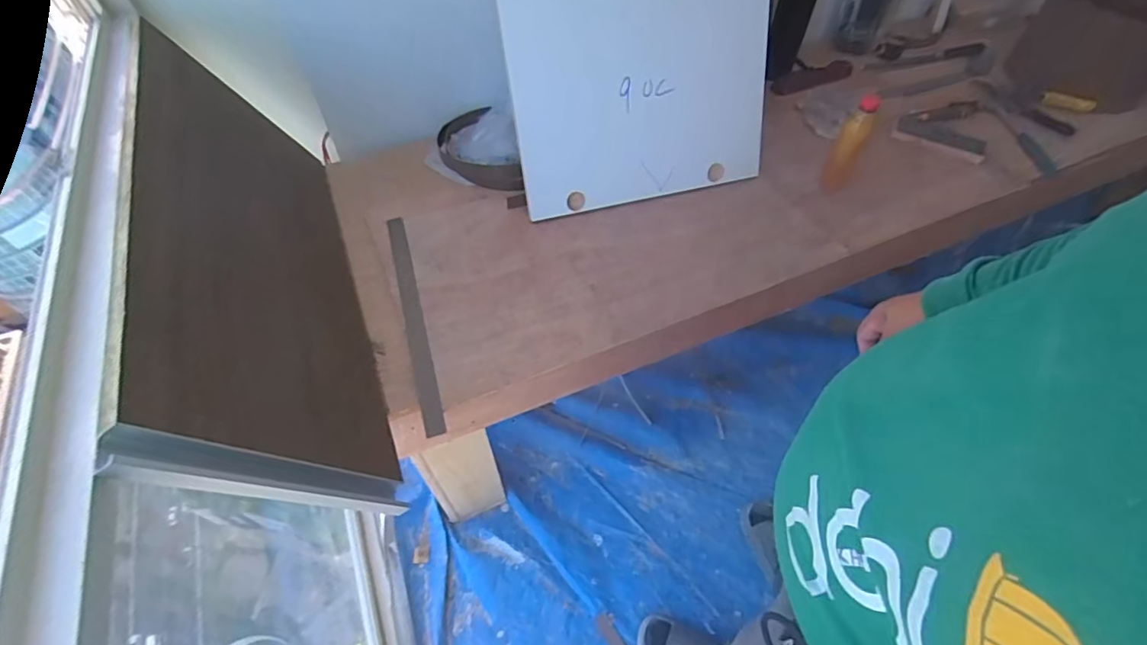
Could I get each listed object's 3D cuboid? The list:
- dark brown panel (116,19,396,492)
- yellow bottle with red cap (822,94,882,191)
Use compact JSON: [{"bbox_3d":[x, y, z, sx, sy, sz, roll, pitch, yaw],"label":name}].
[{"bbox_3d":[-0.433,-0.120,0.755,0.020,0.341,0.699,-33,58,7],"label":"dark brown panel"},{"bbox_3d":[0.489,-0.309,0.969,0.045,0.189,0.047,27,59,17],"label":"yellow bottle with red cap"}]

